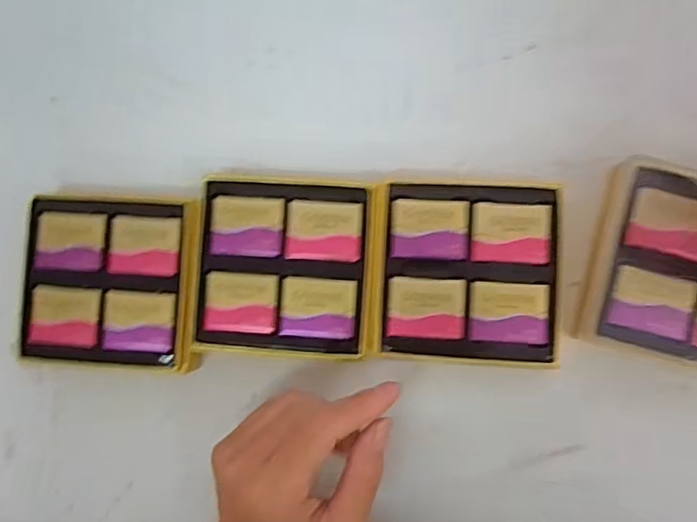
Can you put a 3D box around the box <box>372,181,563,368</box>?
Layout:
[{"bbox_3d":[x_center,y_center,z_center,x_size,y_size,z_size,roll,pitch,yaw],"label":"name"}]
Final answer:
[{"bbox_3d":[0.064,0.006,0.327,0.094,0.028,0.095,3,89,5],"label":"box"}]

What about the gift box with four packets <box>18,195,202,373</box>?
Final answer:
[{"bbox_3d":[-0.132,0.013,0.345,0.099,0.030,0.097,1,88,5],"label":"gift box with four packets"}]

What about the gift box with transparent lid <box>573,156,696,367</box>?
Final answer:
[{"bbox_3d":[0.179,0.005,0.309,0.099,0.020,0.095,14,90,5],"label":"gift box with transparent lid"}]

